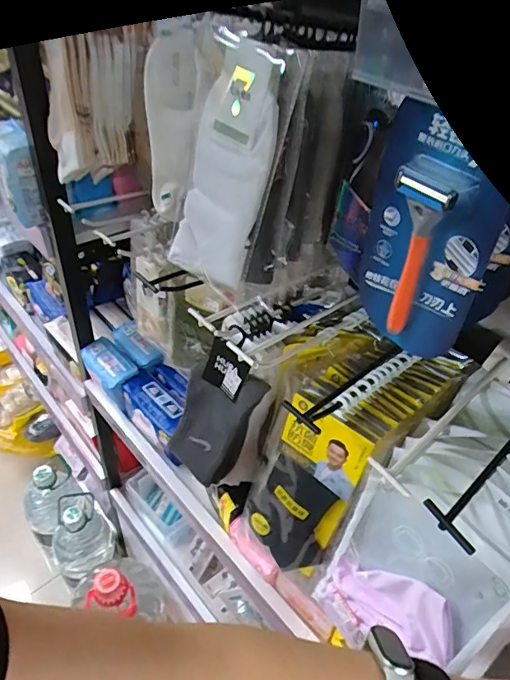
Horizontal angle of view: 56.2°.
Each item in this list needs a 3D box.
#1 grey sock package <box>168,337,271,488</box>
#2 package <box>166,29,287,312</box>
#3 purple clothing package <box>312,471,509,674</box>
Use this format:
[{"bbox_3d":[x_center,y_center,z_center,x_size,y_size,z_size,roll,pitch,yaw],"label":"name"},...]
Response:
[{"bbox_3d":[-0.049,0.094,0.585,0.084,0.195,0.021,36,34,19],"label":"grey sock package"},{"bbox_3d":[-0.025,-0.139,0.427,0.089,0.212,0.019,41,37,27],"label":"package"},{"bbox_3d":[0.133,0.240,0.449,0.009,0.208,0.135,-12,41,-37],"label":"purple clothing package"}]

